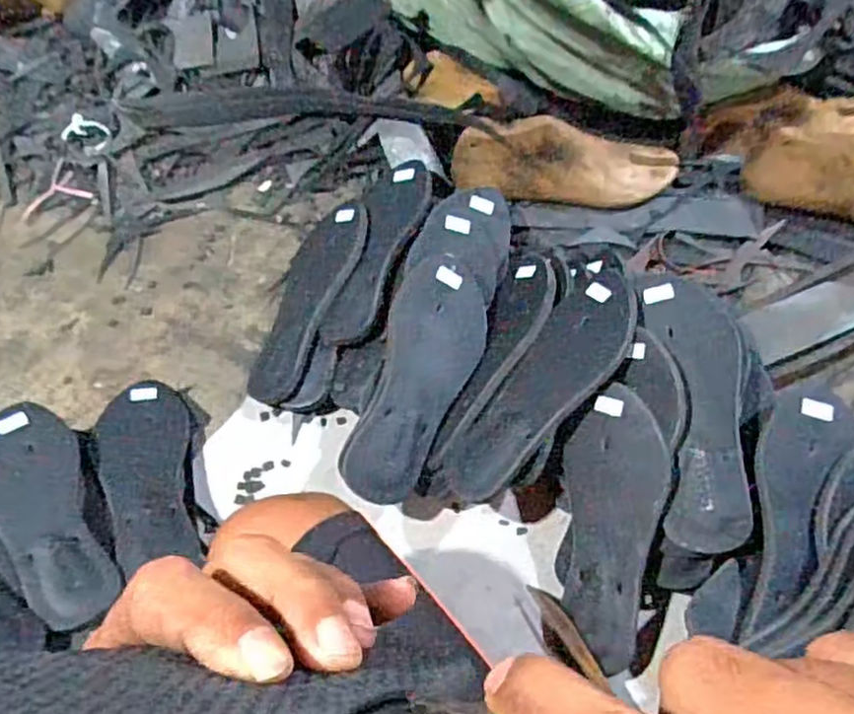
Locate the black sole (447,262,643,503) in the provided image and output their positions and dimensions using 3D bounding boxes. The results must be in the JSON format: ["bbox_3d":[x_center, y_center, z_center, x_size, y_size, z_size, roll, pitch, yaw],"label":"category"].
[{"bbox_3d":[0.105,0.026,0.614,0.081,0.019,0.233,36,86,37],"label":"black sole"}]

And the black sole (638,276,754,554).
[{"bbox_3d":[0.230,0.041,0.587,0.073,0.034,0.231,-2,64,4],"label":"black sole"}]

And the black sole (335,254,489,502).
[{"bbox_3d":[-0.006,0.018,0.658,0.090,0.016,0.239,20,73,-6],"label":"black sole"}]

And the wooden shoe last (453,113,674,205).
[{"bbox_3d":[0.152,-0.214,0.760,0.248,0.073,0.064,-2,64,4],"label":"wooden shoe last"}]

